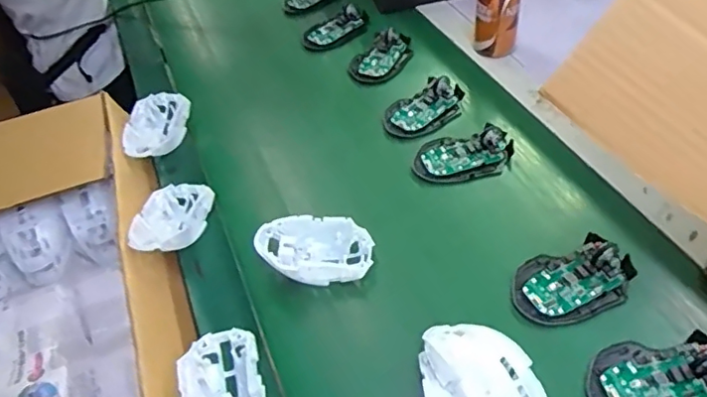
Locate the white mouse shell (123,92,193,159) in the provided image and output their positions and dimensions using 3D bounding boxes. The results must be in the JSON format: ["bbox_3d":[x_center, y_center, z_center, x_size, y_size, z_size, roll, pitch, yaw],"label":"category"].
[{"bbox_3d":[-0.255,-0.092,0.719,0.068,0.032,0.112,2,48,9],"label":"white mouse shell"}]

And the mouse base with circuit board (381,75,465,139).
[{"bbox_3d":[0.092,-0.118,0.710,0.115,0.018,0.069,-28,50,-18],"label":"mouse base with circuit board"}]

